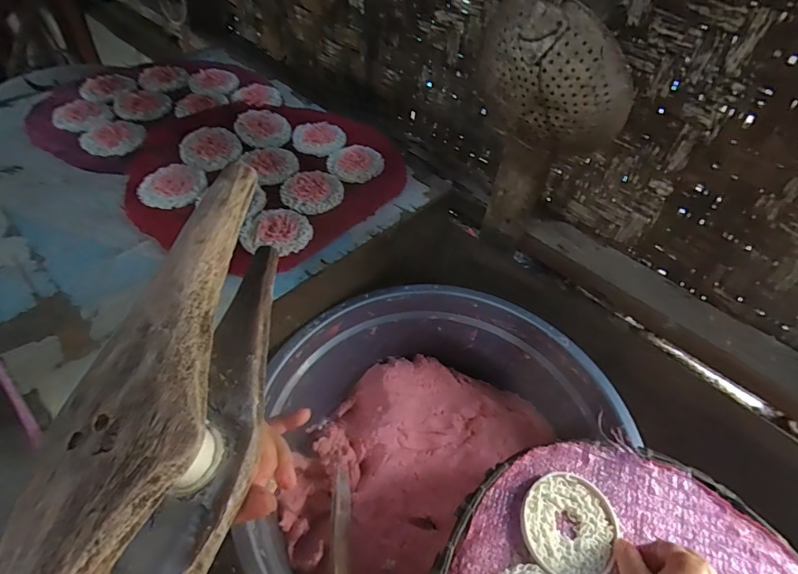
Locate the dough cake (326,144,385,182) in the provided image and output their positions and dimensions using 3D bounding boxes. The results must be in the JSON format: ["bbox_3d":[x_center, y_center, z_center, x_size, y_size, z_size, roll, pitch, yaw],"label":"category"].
[{"bbox_3d":[-0.062,-0.179,0.631,0.075,0.005,0.077,3,49,-3],"label":"dough cake"}]

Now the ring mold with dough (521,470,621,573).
[{"bbox_3d":[0.152,0.213,0.398,0.081,0.008,0.086,3,49,-3],"label":"ring mold with dough"}]

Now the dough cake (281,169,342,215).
[{"bbox_3d":[-0.114,-0.128,0.583,0.075,0.007,0.082,3,49,-3],"label":"dough cake"}]

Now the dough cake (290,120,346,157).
[{"bbox_3d":[-0.119,-0.225,0.665,0.080,0.006,0.080,3,49,-3],"label":"dough cake"}]

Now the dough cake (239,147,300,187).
[{"bbox_3d":[-0.176,-0.174,0.617,0.069,0.006,0.087,-27,57,-26],"label":"dough cake"}]

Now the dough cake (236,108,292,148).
[{"bbox_3d":[-0.204,-0.241,0.664,0.076,0.014,0.084,-18,54,-20],"label":"dough cake"}]

